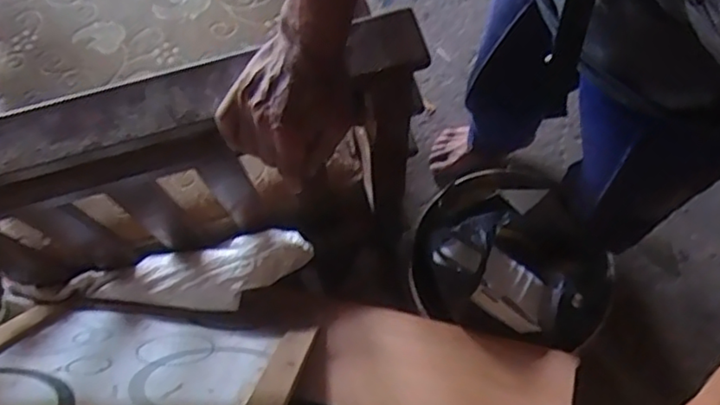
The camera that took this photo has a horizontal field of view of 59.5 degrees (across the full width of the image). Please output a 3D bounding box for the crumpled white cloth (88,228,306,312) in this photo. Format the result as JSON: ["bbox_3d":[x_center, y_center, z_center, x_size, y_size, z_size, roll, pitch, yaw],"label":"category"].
[{"bbox_3d":[-0.228,0.098,0.883,0.320,0.076,0.116,-10,70,-1],"label":"crumpled white cloth"}]

